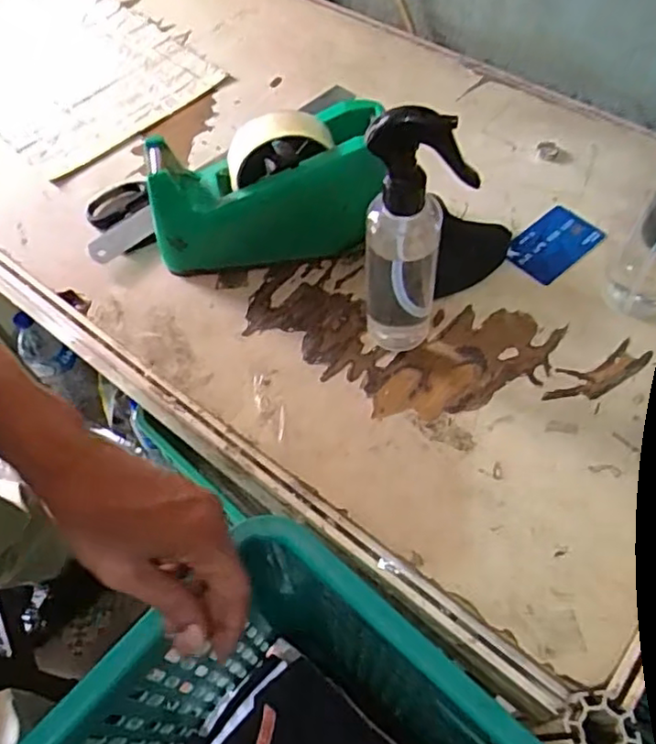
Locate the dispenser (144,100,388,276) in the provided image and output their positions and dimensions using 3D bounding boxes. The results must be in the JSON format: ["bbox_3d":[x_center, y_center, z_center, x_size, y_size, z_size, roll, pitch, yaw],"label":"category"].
[{"bbox_3d":[-0.052,-0.150,0.509,0.186,0.114,0.075,-3,58,1],"label":"dispenser"}]

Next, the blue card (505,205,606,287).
[{"bbox_3d":[0.194,-0.110,0.543,0.081,0.007,0.052,-39,67,-16],"label":"blue card"}]

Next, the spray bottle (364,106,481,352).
[{"bbox_3d":[0.056,-0.093,0.422,0.060,0.198,0.057,5,58,6],"label":"spray bottle"}]

